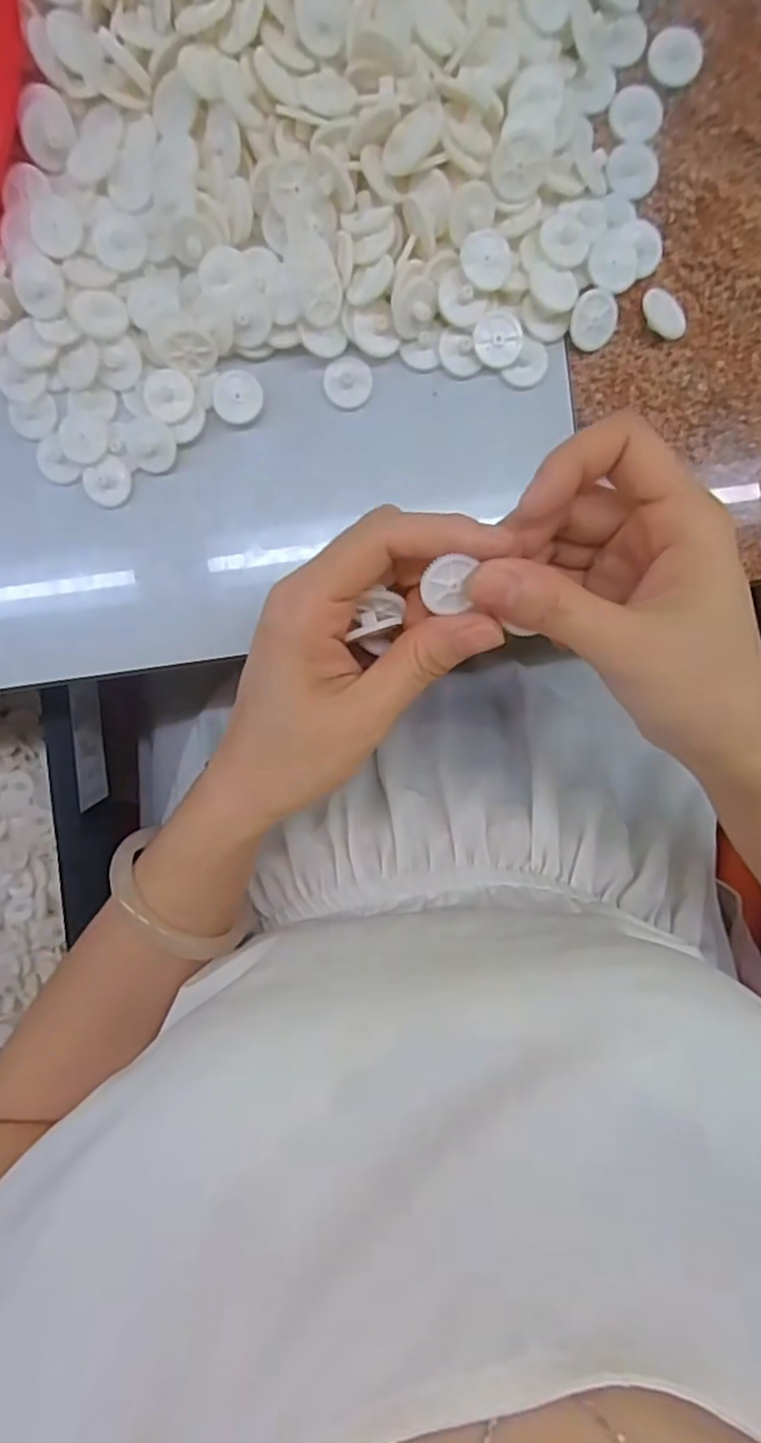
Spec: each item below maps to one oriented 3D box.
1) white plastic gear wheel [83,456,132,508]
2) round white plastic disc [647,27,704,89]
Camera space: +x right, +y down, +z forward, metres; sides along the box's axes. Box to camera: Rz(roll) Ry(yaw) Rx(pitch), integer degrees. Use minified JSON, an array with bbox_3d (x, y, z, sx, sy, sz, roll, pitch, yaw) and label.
[{"bbox_3d":[-0.119,-0.104,0.293,0.020,0.005,0.018,-28,95,4],"label":"white plastic gear wheel"},{"bbox_3d":[0.122,-0.274,0.275,0.022,0.004,0.022,0,96,1],"label":"round white plastic disc"}]

